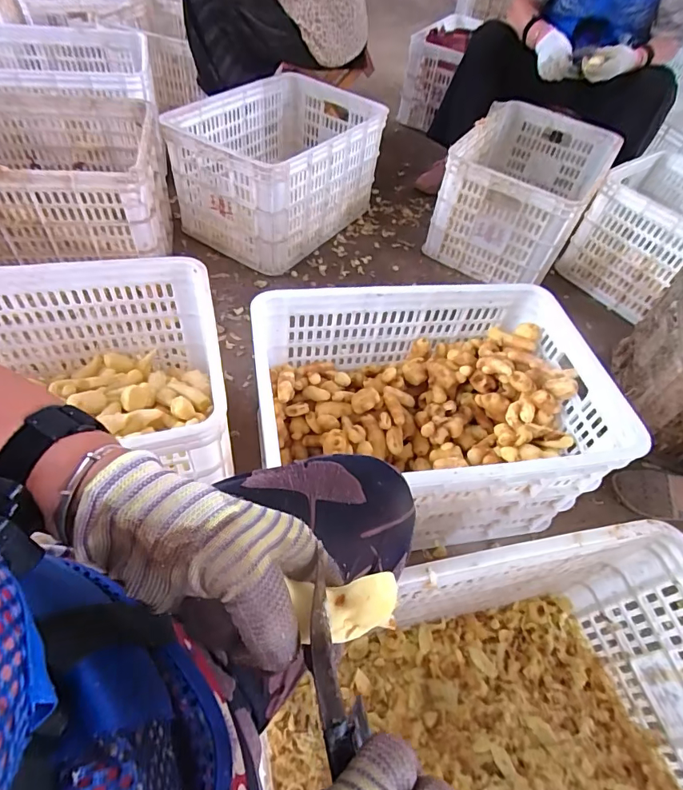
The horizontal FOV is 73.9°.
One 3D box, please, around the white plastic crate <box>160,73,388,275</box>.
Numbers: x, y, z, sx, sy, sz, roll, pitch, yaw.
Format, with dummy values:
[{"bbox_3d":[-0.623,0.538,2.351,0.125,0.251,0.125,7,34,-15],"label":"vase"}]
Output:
[{"bbox_3d":[-0.153,-0.624,1.265,0.357,0.311,0.554,31,55,17],"label":"white plastic crate"}]

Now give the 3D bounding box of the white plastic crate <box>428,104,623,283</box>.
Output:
[{"bbox_3d":[0.535,-0.601,1.339,0.353,0.268,0.559,29,54,15],"label":"white plastic crate"}]

